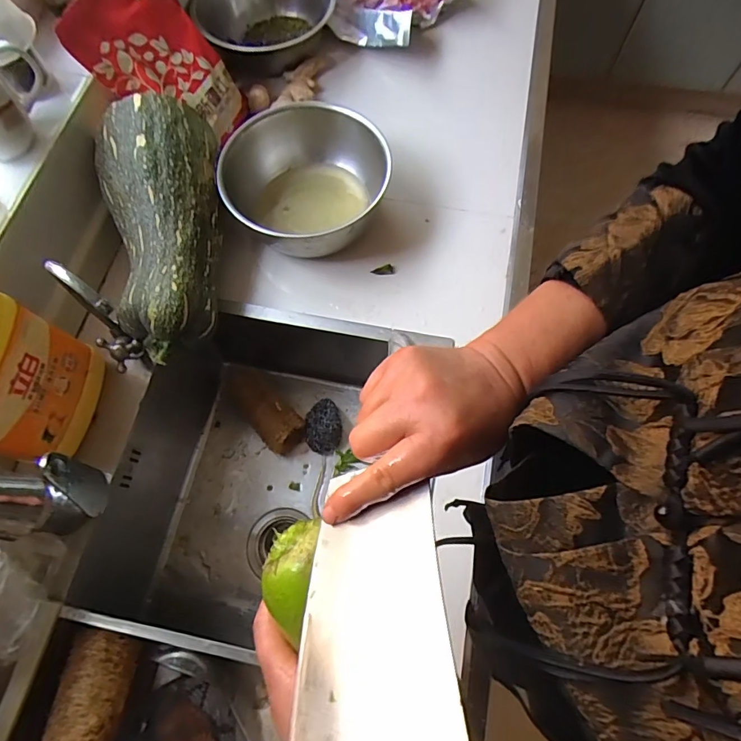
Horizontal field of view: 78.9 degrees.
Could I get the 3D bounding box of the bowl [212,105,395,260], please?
[{"bbox_3d":[-0.083,-0.257,0.633,0.209,0.096,0.222,0,69,1],"label":"bowl"}]

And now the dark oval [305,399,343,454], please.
[{"bbox_3d":[-0.077,0.094,0.743,0.060,0.043,0.082,5,69,3],"label":"dark oval"}]

